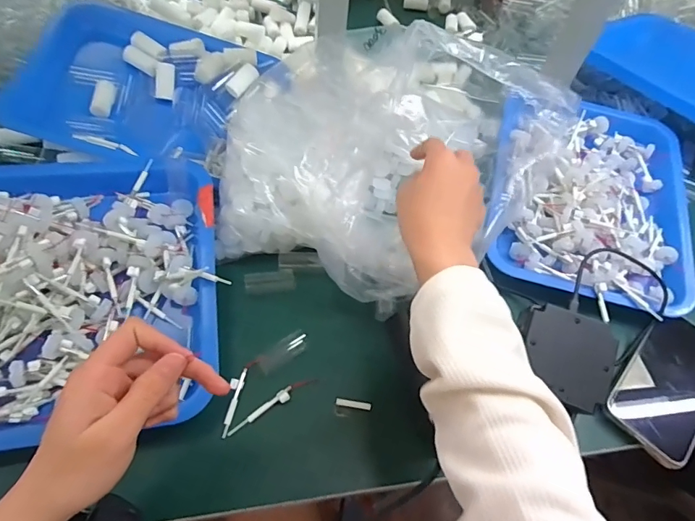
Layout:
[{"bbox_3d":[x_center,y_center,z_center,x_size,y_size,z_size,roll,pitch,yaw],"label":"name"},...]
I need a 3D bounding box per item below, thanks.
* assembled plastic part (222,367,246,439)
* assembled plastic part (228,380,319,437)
[{"bbox_3d":[-0.100,0.123,0.390,0.011,0.005,0.059,8,57,1],"label":"assembled plastic part"},{"bbox_3d":[-0.065,0.124,0.392,0.084,0.004,0.011,-28,64,-21],"label":"assembled plastic part"}]

